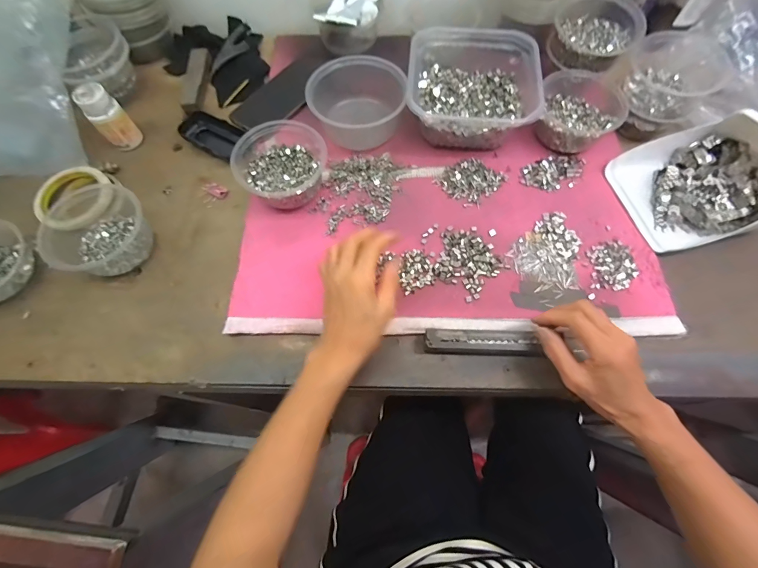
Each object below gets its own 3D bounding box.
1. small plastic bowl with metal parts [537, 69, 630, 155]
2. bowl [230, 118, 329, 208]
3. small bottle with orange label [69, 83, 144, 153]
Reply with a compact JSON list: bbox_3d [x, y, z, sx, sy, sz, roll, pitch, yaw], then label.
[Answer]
[{"bbox_3d":[0.281,-0.244,0.506,0.108,0.043,0.132,17,68,8],"label":"small plastic bowl with metal parts"},{"bbox_3d":[-0.130,-0.155,0.473,0.116,0.060,0.119,0,66,0],"label":"bowl"},{"bbox_3d":[-0.380,-0.233,0.509,0.045,0.085,0.043,-39,71,-15],"label":"small bottle with orange label"}]

